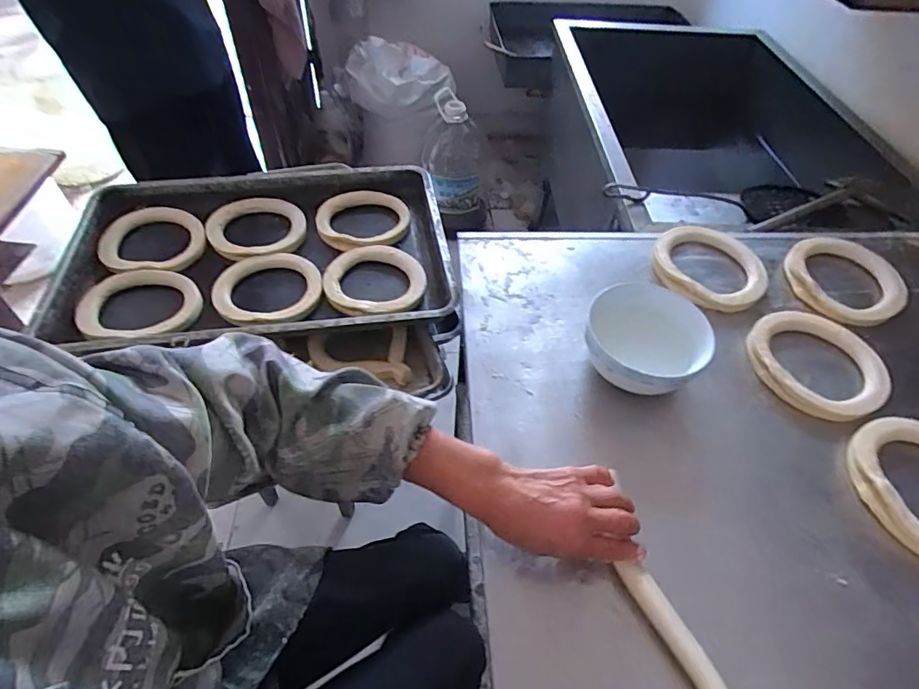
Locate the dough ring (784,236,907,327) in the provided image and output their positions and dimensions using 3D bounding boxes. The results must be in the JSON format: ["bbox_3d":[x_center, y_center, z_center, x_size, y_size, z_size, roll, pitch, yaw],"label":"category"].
[{"bbox_3d":[0.597,-0.101,0.775,0.162,0.039,0.171,2,49,-2],"label":"dough ring"}]

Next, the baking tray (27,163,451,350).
[{"bbox_3d":[-0.347,-0.172,0.893,0.645,0.067,0.449,-2,48,-3],"label":"baking tray"}]

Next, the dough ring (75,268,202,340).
[{"bbox_3d":[-0.525,-0.072,0.822,0.198,0.015,0.126,-3,71,3],"label":"dough ring"}]

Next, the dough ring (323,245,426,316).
[{"bbox_3d":[-0.143,-0.110,0.842,0.166,0.022,0.177,2,50,-2],"label":"dough ring"}]

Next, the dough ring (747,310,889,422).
[{"bbox_3d":[0.482,0.021,0.671,0.174,0.035,0.163,2,49,-2],"label":"dough ring"}]

